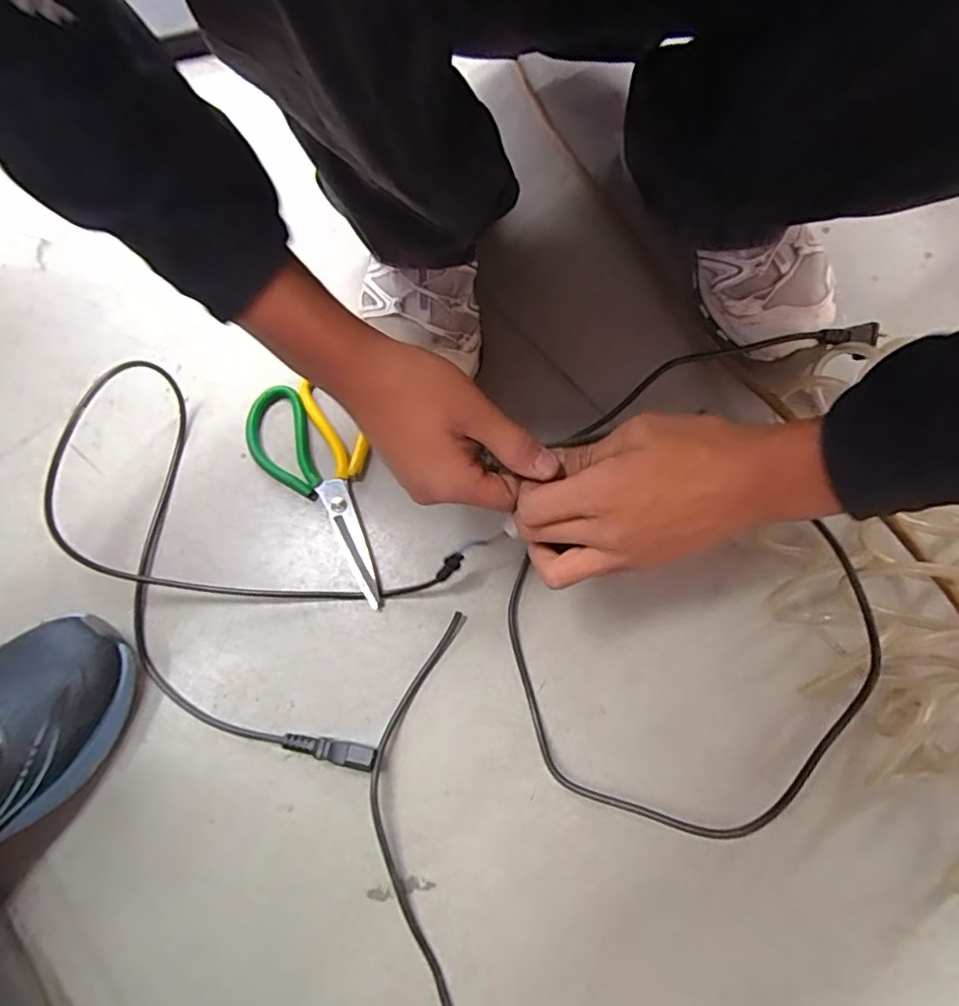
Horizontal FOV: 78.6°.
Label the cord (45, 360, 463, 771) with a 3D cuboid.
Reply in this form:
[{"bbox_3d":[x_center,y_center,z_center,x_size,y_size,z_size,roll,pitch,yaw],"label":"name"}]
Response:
[{"bbox_3d":[-0.185,0.054,0.434,0.301,0.076,0.193,28,75,10],"label":"cord"}]

